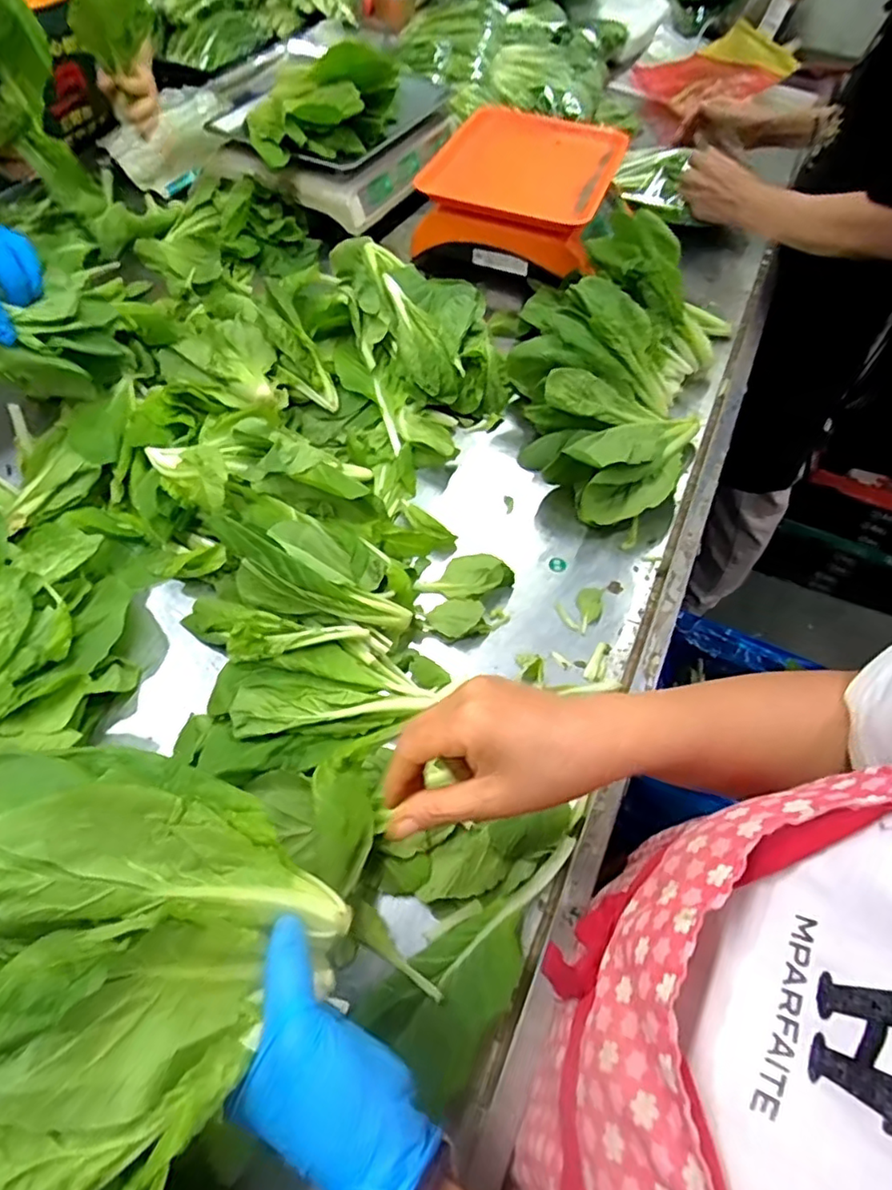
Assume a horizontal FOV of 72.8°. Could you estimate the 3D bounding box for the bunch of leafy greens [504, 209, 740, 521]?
[{"bbox_3d":[0.188,-0.262,0.685,0.222,0.145,0.375,19,58,8],"label":"bunch of leafy greens"}]

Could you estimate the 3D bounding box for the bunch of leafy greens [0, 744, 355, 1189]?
[{"bbox_3d":[-0.171,0.167,0.256,0.171,0.082,0.207,32,61,15],"label":"bunch of leafy greens"}]

